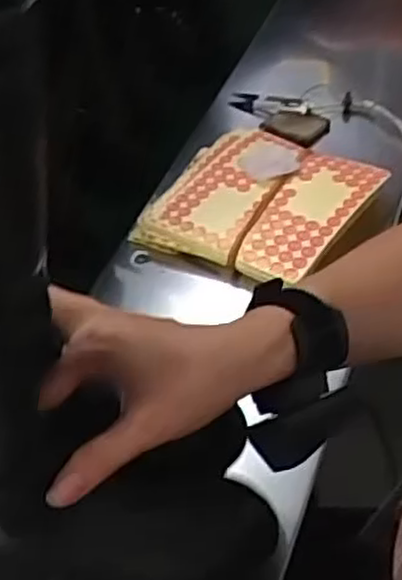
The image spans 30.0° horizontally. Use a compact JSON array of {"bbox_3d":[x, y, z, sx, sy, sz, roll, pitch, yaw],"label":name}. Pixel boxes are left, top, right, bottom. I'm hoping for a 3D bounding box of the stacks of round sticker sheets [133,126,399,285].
[{"bbox_3d":[0.059,-0.089,0.721,0.183,0.024,0.186,21,53,24],"label":"stacks of round sticker sheets"}]

